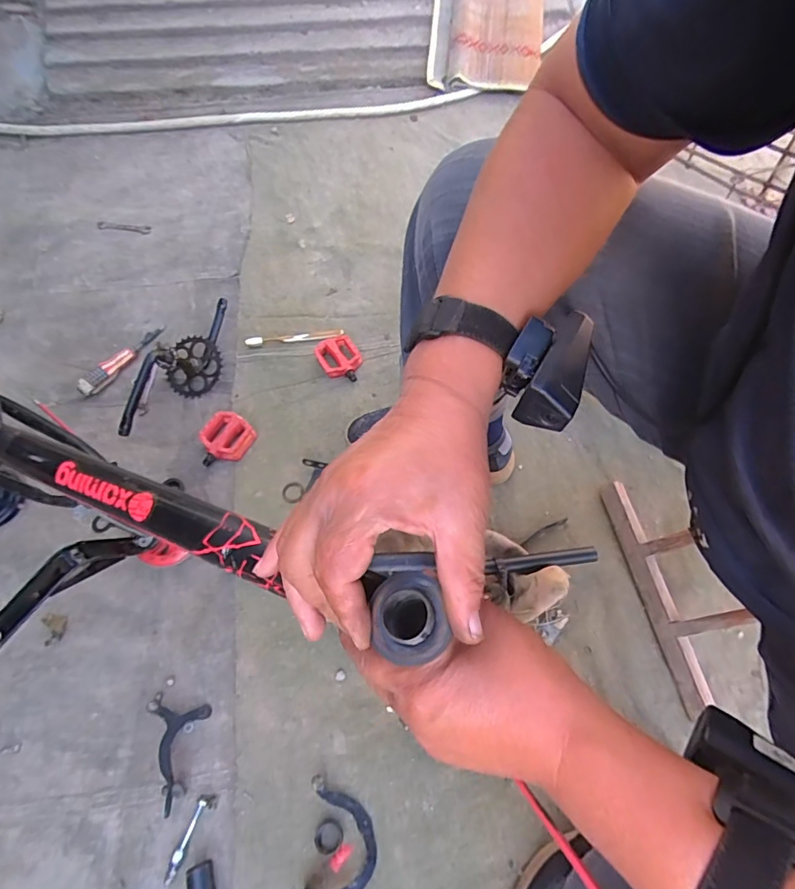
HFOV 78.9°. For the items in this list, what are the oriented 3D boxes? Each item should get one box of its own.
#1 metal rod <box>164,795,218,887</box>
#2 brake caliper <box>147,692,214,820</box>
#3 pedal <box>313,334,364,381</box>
[{"bbox_3d":[-0.239,0.455,0.555,0.021,0.009,0.087,17,63,9],"label":"metal rod"},{"bbox_3d":[-0.289,0.373,0.589,0.078,0.028,0.110,9,62,5],"label":"brake caliper"},{"bbox_3d":[-0.108,-0.163,0.892,0.072,0.021,0.098,-25,65,-13],"label":"pedal"}]

